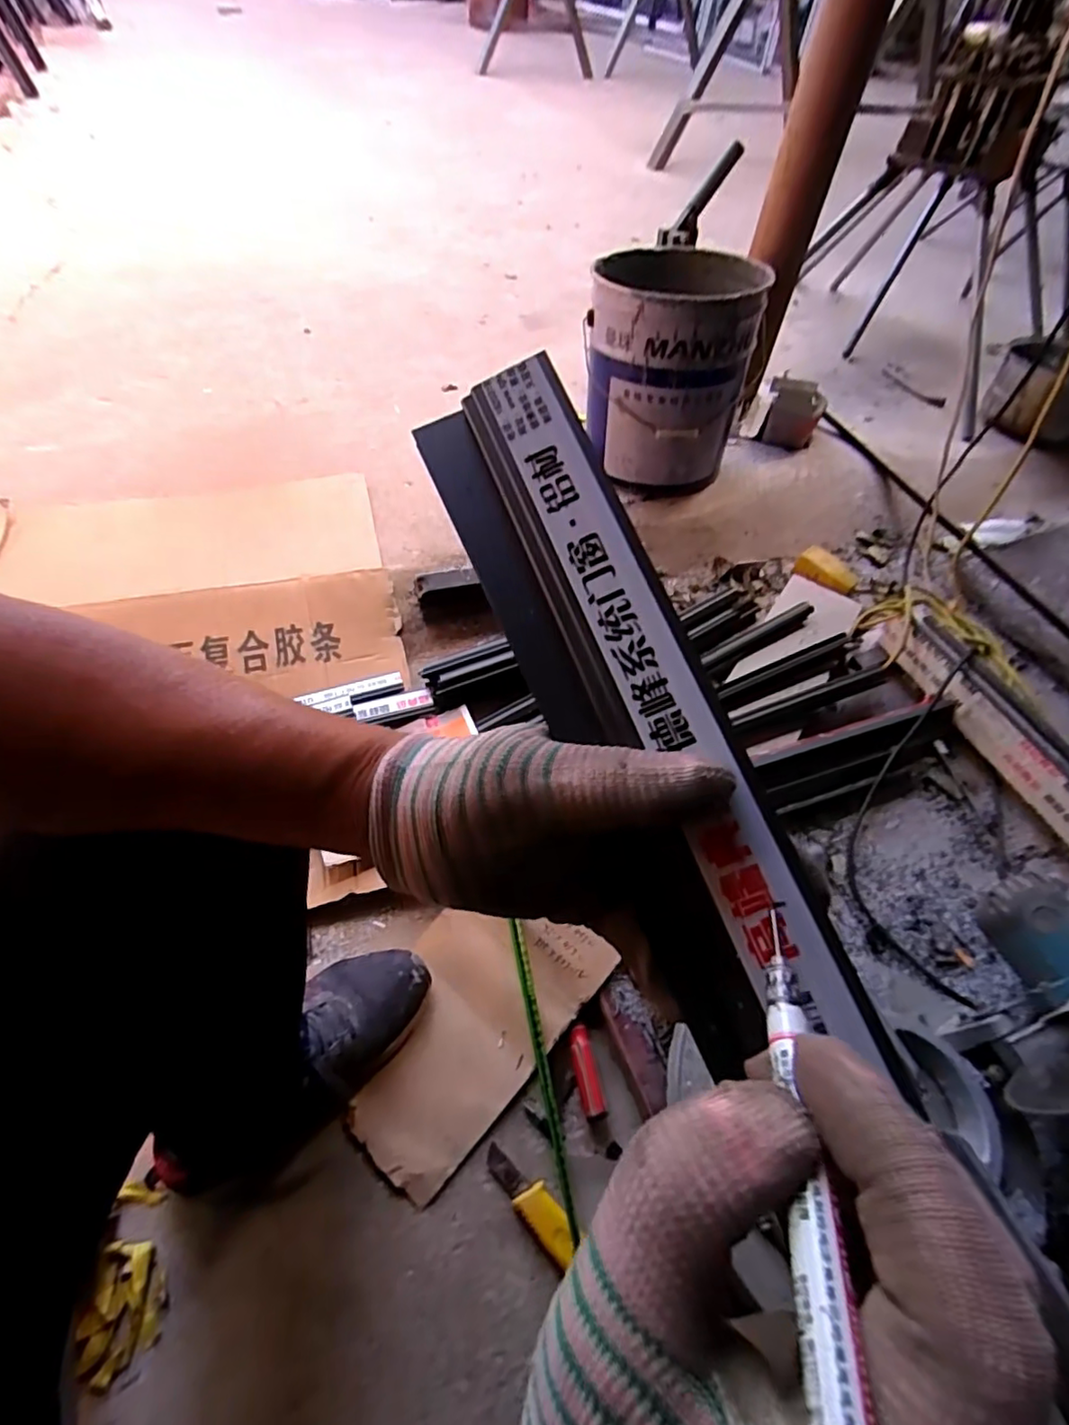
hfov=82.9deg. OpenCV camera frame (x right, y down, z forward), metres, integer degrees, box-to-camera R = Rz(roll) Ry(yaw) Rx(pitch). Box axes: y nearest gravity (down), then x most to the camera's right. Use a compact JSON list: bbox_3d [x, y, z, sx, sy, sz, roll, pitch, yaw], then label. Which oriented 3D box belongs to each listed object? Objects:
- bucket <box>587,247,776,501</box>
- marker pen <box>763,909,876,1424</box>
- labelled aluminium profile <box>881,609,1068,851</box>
[{"bbox_3d":[0.235,-0.605,1.100,0.275,0.325,0.265,17,54,9],"label":"bucket"},{"bbox_3d":[0.060,0.096,0.138,0.012,0.014,0.127,13,33,6],"label":"marker pen"},{"bbox_3d":[0.675,0.060,0.842,0.054,0.097,0.508,-17,57,-16],"label":"labelled aluminium profile"}]

